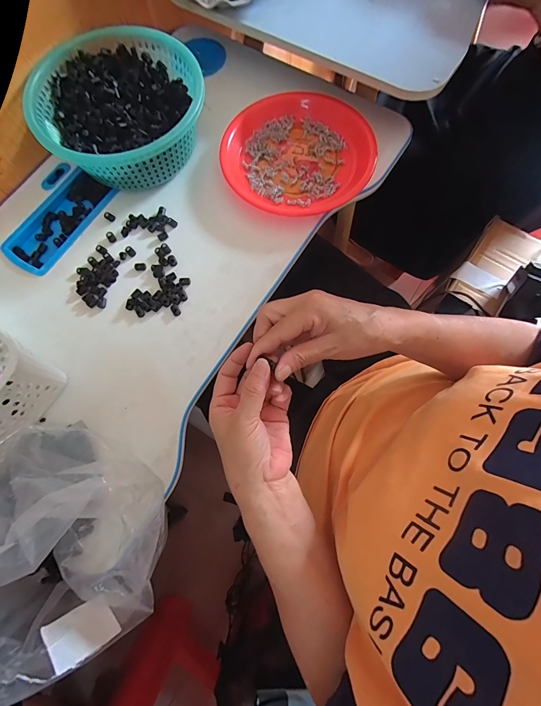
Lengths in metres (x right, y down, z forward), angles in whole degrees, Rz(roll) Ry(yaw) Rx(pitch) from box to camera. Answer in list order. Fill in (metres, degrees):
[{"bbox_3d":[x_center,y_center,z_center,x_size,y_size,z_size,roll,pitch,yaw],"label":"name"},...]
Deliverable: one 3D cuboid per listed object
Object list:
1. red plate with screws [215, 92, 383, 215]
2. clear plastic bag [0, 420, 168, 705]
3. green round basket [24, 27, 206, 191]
[{"bbox_3d":[0.040,-0.303,0.486,0.223,0.021,0.211,0,75,1],"label":"red plate with screws"},{"bbox_3d":[-0.191,0.198,0.284,0.152,0.194,0.213,30,78,9],"label":"clear plastic bag"},{"bbox_3d":[-0.215,-0.349,0.472,0.224,0.083,0.225,0,75,1],"label":"green round basket"}]

